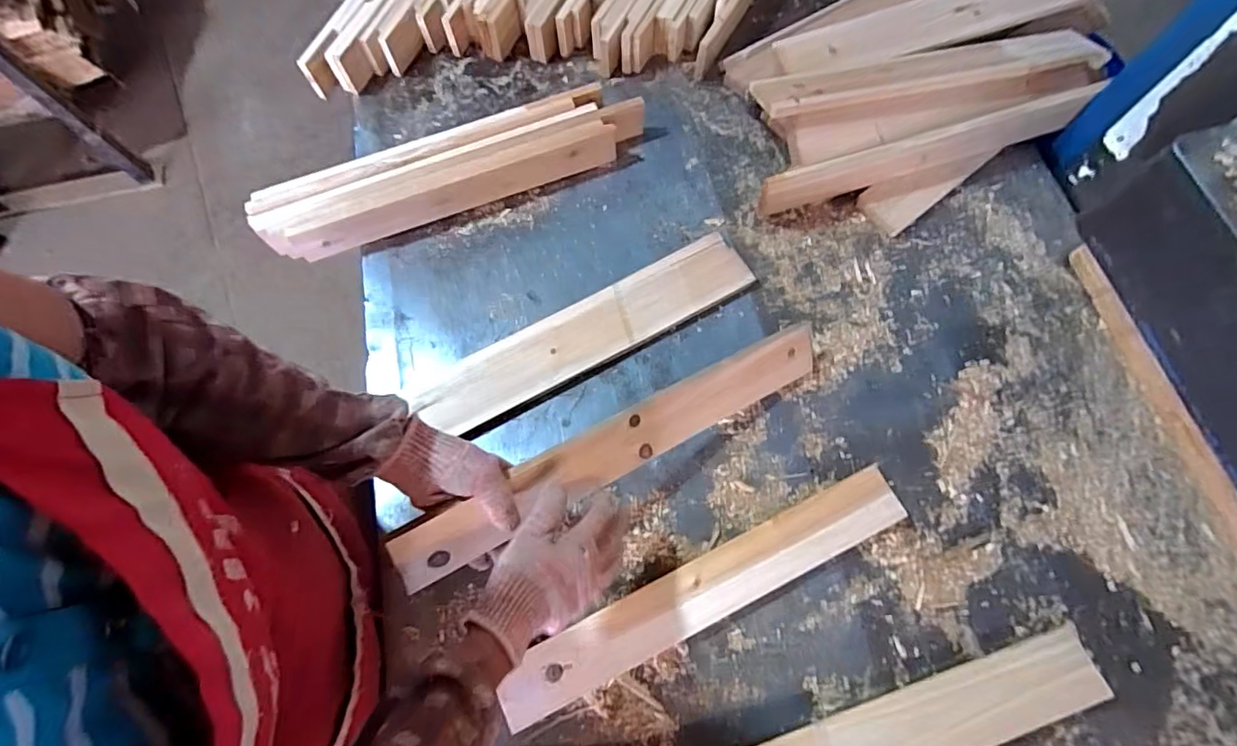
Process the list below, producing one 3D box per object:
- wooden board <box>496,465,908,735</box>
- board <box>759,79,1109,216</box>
[{"bbox_3d":[0.099,0.242,0.606,0.475,0.018,0.068,-25,72,-8],"label":"wooden board"},{"bbox_3d":[0.416,-0.302,0.761,0.461,0.097,0.023,-16,71,-5],"label":"board"}]

